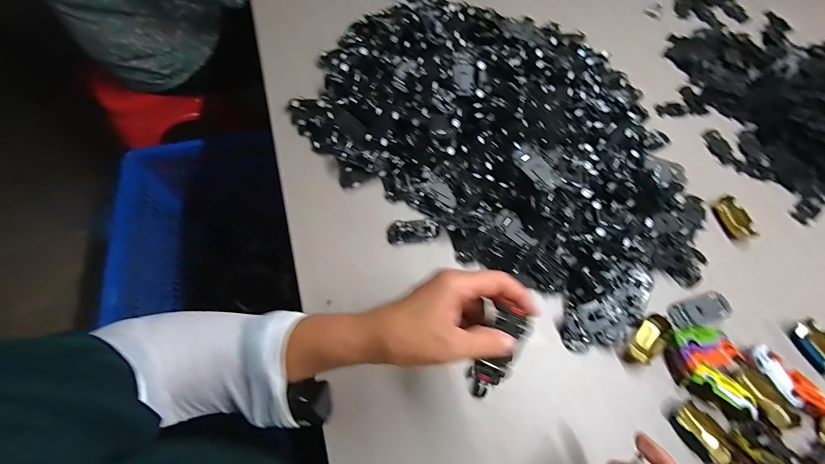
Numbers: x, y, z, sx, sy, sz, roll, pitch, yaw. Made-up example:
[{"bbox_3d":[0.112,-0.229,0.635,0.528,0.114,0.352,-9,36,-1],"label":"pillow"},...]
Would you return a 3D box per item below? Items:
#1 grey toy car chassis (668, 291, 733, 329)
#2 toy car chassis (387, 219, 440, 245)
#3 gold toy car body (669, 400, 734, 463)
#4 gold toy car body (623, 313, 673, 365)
[{"bbox_3d":[0.345,0.094,0.429,0.068,0.010,0.033,-20,65,5],"label":"grey toy car chassis"},{"bbox_3d":[0.001,-0.003,0.461,0.067,0.013,0.031,-6,64,-5],"label":"toy car chassis"},{"bbox_3d":[0.300,0.210,0.369,0.035,0.016,0.056,-26,67,-15],"label":"gold toy car body"},{"bbox_3d":[0.270,0.125,0.410,0.064,0.022,0.029,-39,71,-19],"label":"gold toy car body"}]

